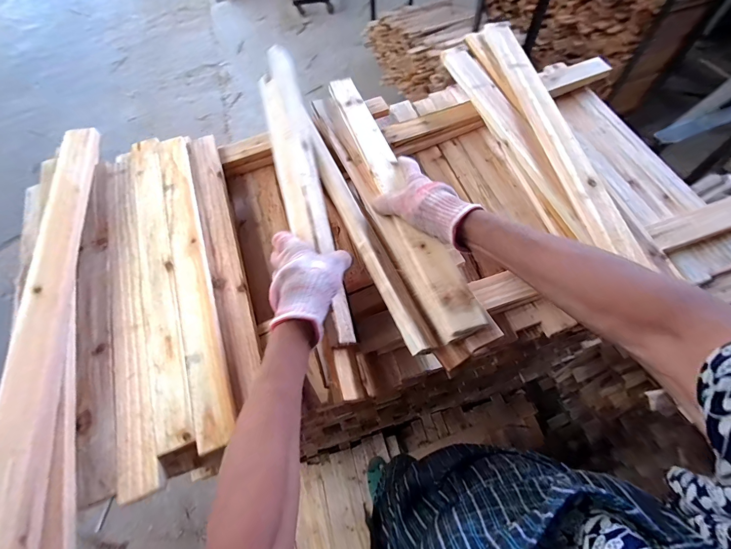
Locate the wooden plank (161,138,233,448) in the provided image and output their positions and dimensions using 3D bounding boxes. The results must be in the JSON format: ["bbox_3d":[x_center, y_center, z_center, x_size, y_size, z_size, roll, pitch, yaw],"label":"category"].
[{"bbox_3d":[-0.242,-0.019,0.467,0.041,0.018,0.485,-20,63,-7],"label":"wooden plank"}]

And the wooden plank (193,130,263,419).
[{"bbox_3d":[-0.209,-0.045,0.493,0.042,0.017,0.455,-19,63,-6],"label":"wooden plank"}]

